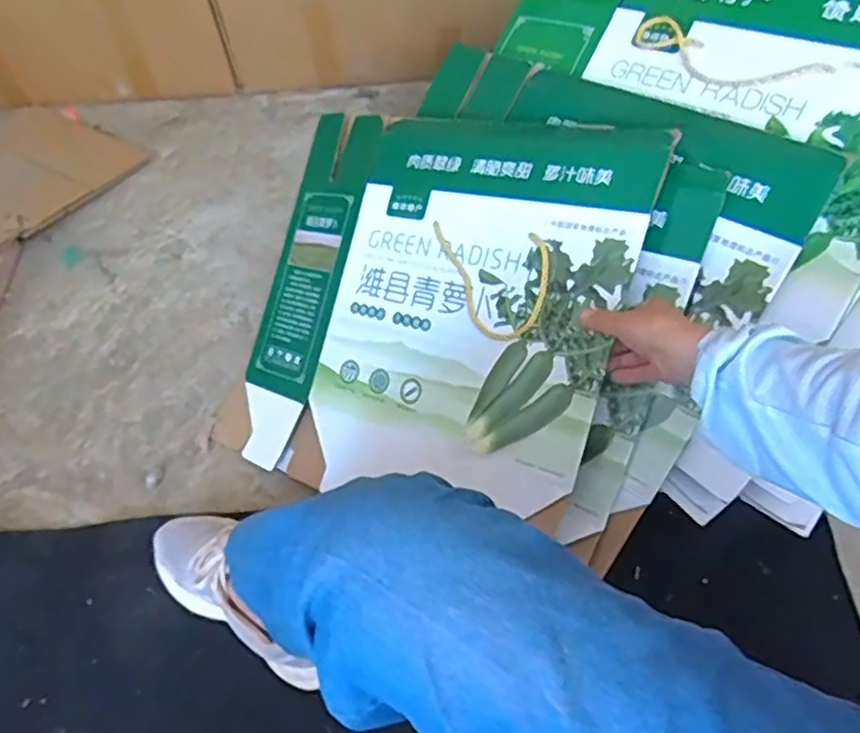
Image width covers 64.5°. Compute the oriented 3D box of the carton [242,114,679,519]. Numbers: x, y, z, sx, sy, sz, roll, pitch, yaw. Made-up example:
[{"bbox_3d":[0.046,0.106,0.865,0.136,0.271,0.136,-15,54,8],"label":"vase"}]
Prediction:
[{"bbox_3d":[-0.018,-0.071,0.762,0.461,0.025,0.419,17,91,33],"label":"carton"}]

